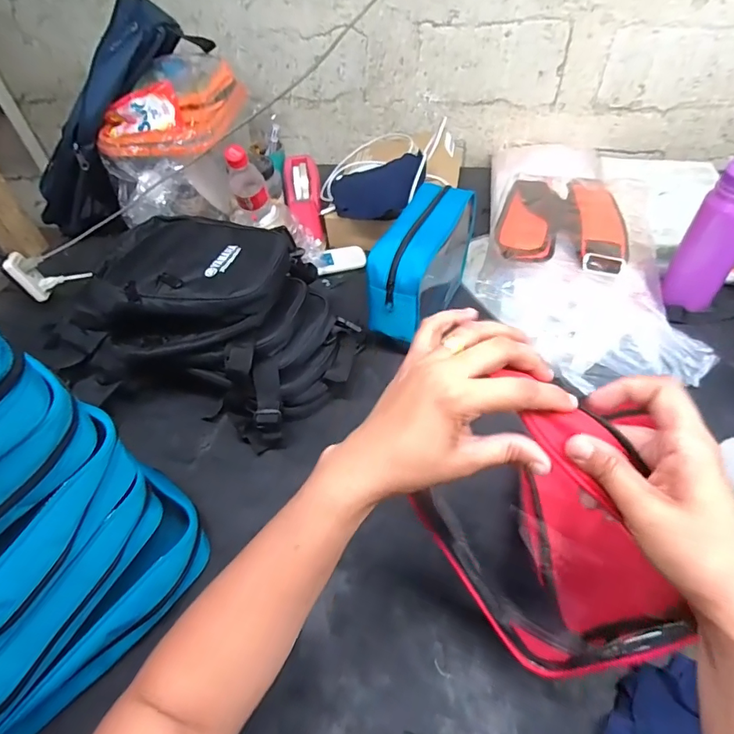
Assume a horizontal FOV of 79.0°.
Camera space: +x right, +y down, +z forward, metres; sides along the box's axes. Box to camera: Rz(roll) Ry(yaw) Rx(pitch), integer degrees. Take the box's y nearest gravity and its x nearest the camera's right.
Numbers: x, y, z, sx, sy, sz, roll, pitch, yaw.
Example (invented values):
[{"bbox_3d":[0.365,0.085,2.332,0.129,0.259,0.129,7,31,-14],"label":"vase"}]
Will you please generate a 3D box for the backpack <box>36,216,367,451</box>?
[{"bbox_3d":[-0.212,-0.055,0.611,0.379,0.189,0.251,9,50,13],"label":"backpack"}]

